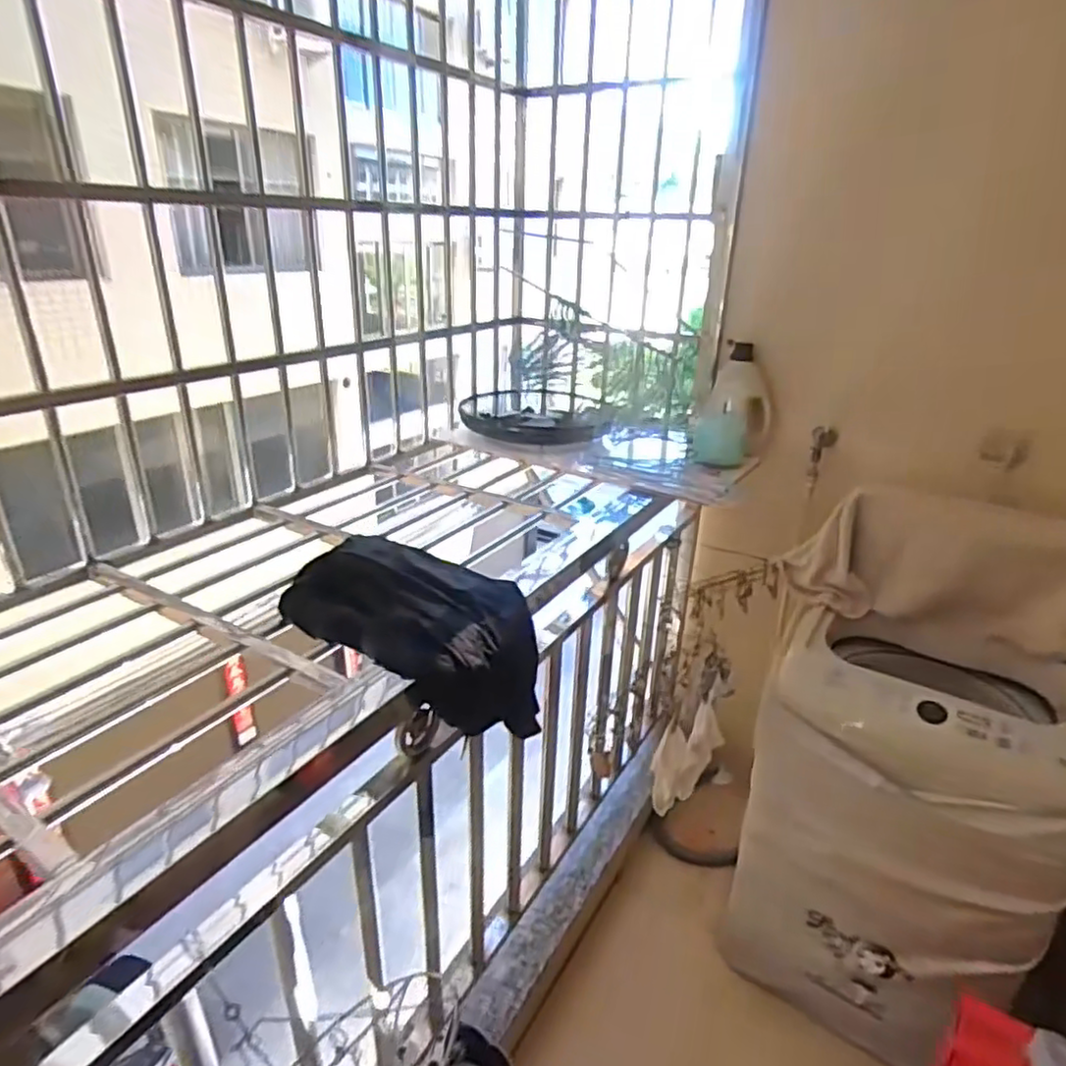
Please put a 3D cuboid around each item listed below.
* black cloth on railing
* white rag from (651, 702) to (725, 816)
[{"bbox_3d":[-0.176,0.149,1.011,0.375,0.151,0.235,11,27,11],"label":"black cloth on railing"},{"bbox_3d":[0.294,0.446,1.295,0.127,0.217,0.049,-11,31,-29],"label":"white rag"}]

